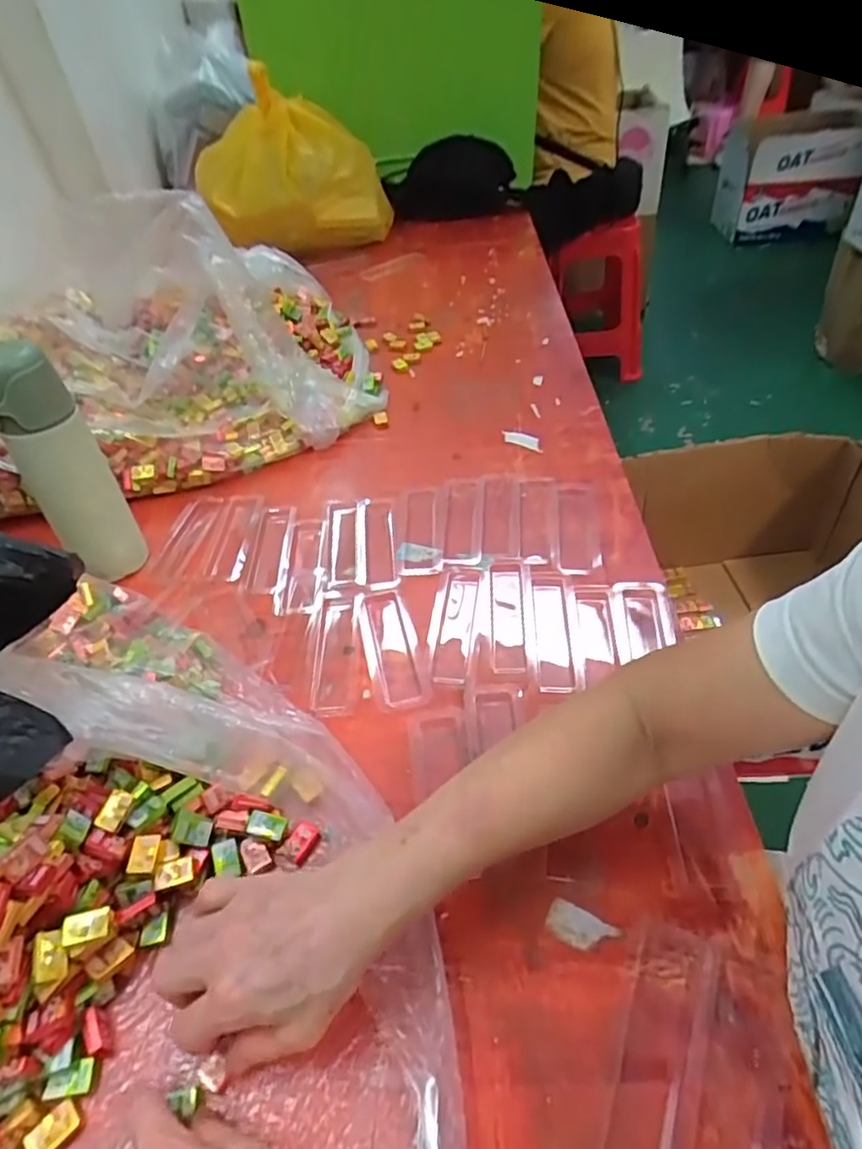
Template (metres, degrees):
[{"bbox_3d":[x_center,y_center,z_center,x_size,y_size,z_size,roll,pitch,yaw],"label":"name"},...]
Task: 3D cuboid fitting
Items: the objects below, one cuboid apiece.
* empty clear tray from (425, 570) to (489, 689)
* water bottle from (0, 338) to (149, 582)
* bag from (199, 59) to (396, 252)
[{"bbox_3d":[0.026,0.044,0.578,0.050,0.007,0.136,2,46,10],"label":"empty clear tray"},{"bbox_3d":[-0.342,-0.095,0.596,0.059,0.224,0.065,28,55,31],"label":"water bottle"},{"bbox_3d":[-0.261,-0.745,1.170,0.290,0.244,0.192,20,52,24],"label":"bag"}]

